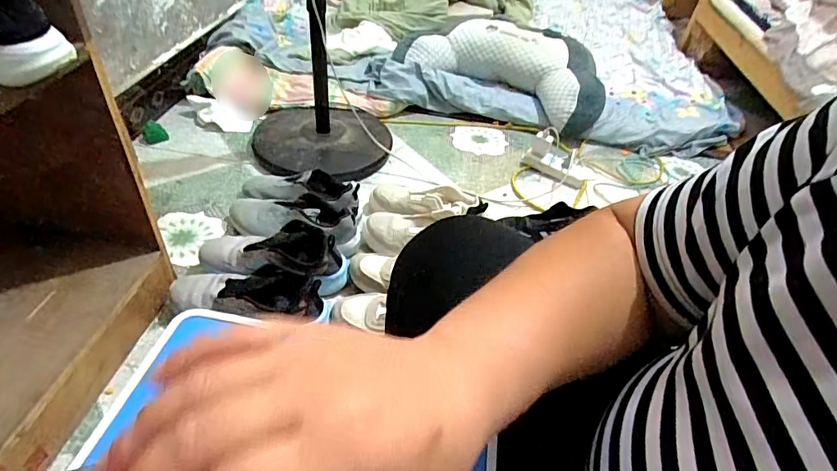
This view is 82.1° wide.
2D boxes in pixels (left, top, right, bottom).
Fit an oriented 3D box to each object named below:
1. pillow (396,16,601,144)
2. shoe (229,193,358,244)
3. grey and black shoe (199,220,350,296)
[{"bbox_3d":[0.279,-0.543,1.471,0.624,0.135,0.389,30,47,23],"label":"pillow"},{"bbox_3d":[-0.272,-0.037,1.024,0.291,0.082,0.096,14,42,6],"label":"shoe"},{"bbox_3d":[-0.279,0.027,0.917,0.284,0.099,0.101,7,42,-1],"label":"grey and black shoe"}]

